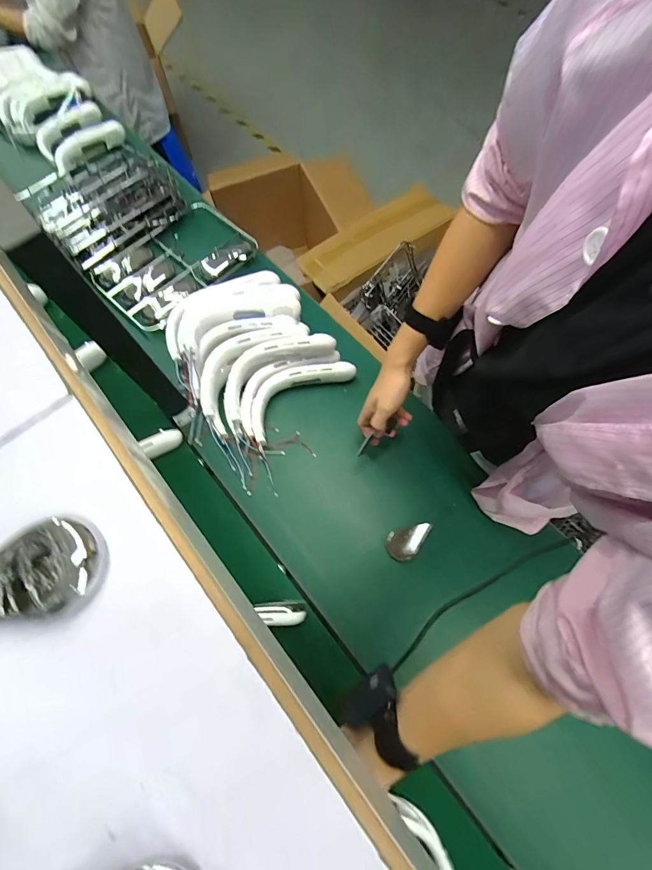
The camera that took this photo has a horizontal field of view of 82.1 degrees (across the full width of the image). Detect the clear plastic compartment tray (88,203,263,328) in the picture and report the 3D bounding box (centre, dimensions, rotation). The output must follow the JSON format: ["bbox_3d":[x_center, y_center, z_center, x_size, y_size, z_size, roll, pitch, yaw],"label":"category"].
[{"bbox_3d":[-0.337,-0.391,0.858,0.238,0.046,0.335,39,74,15],"label":"clear plastic compartment tray"}]

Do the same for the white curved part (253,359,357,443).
[{"bbox_3d":[-0.054,-0.084,0.709,0.234,0.050,0.086,-37,72,-12],"label":"white curved part"}]

